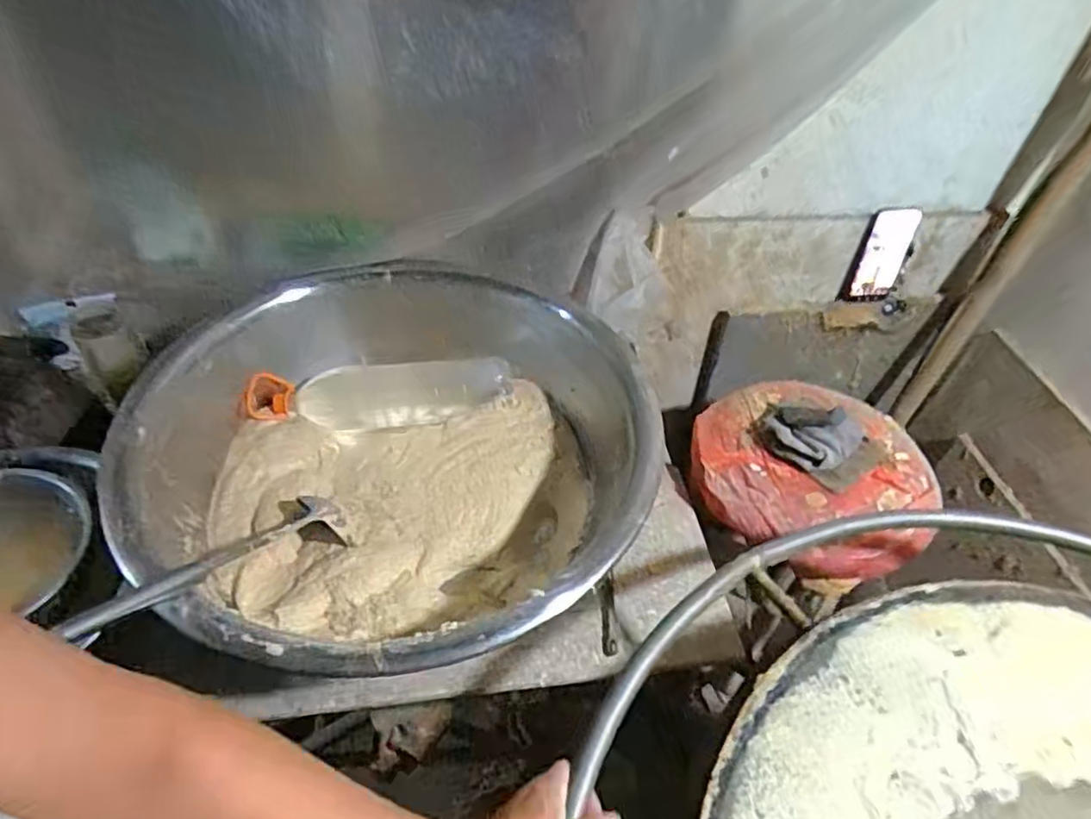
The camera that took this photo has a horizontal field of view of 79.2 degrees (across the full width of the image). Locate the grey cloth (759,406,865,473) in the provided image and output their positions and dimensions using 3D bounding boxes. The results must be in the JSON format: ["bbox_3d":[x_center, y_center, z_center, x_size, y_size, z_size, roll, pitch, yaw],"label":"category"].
[{"bbox_3d":[0.355,0.037,0.894,0.117,0.048,0.091,34,51,25],"label":"grey cloth"}]

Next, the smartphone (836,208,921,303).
[{"bbox_3d":[0.543,-0.246,1.072,0.093,0.155,0.011,1,33,-14],"label":"smartphone"}]

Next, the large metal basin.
[{"bbox_3d":[-0.200,0.039,0.837,0.620,0.175,0.598,4,45,-4],"label":"large metal basin"}]

